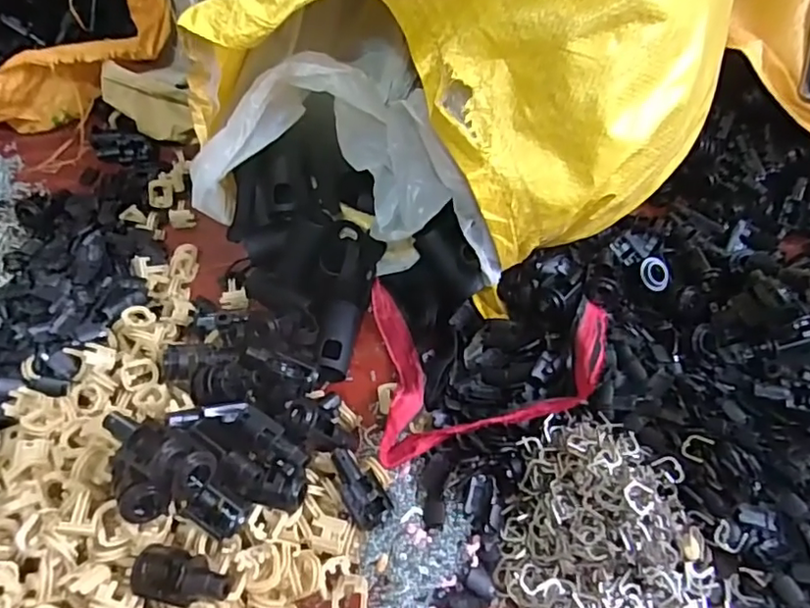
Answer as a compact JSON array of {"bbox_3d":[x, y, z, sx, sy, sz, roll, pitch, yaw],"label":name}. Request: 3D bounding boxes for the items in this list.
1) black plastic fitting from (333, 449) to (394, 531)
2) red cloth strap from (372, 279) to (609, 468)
[{"bbox_3d":[-0.030,0.121,0.390,0.027,0.012,0.054,-30,78,-19],"label":"black plastic fitting"},{"bbox_3d":[0.068,0.038,0.453,0.179,0.033,0.150,-10,44,4],"label":"red cloth strap"}]

